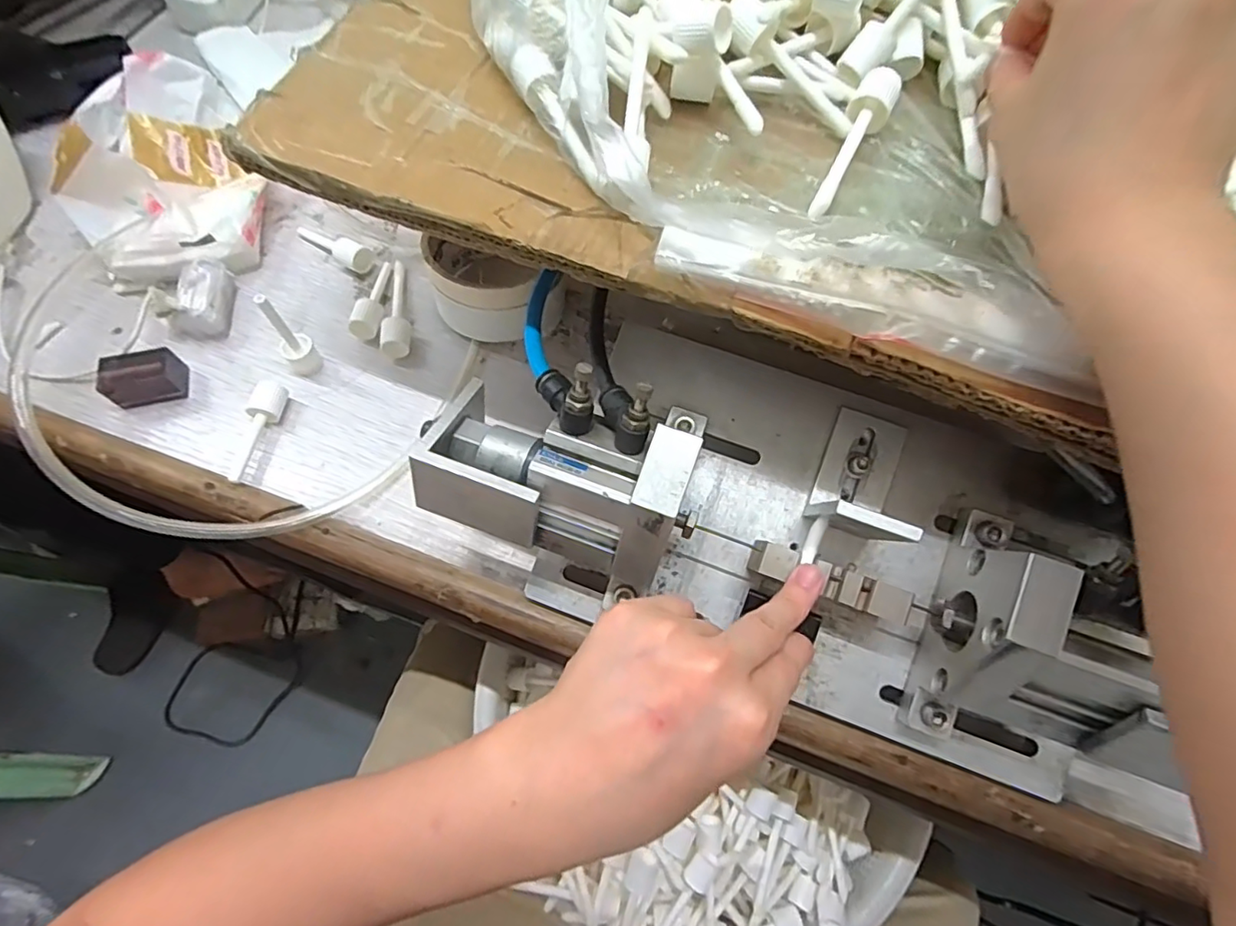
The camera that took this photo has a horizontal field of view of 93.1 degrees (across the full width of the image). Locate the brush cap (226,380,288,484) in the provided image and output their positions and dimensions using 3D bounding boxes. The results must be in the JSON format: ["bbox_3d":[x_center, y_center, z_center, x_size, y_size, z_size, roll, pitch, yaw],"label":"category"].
[{"bbox_3d":[-0.218,-0.019,0.352,0.015,0.017,0.064,15,67,4],"label":"brush cap"}]

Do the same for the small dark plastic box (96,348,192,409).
[{"bbox_3d":[-0.292,-0.052,0.361,0.041,0.024,0.027,-8,67,-6],"label":"small dark plastic box"}]

